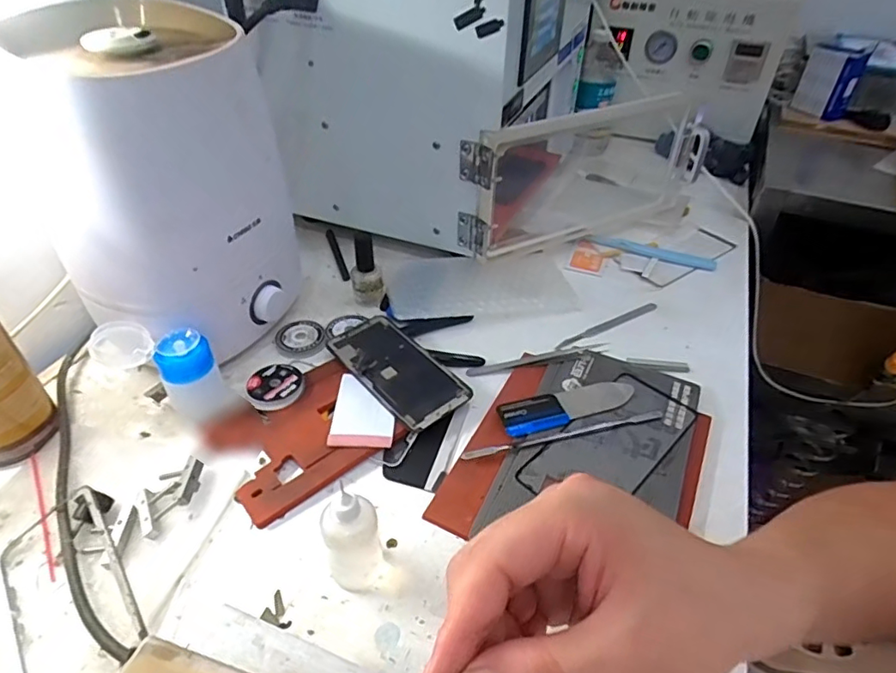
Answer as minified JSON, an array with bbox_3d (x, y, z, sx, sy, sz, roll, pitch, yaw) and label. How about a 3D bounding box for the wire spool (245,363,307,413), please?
[{"bbox_3d":[-0.149,0.042,0.475,0.047,0.010,0.046,1,40,-1],"label":"wire spool"}]

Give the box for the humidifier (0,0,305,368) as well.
[{"bbox_3d":[-0.229,-0.123,0.456,0.156,0.222,0.170,2,42,1],"label":"humidifier"}]

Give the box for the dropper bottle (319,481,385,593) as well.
[{"bbox_3d":[-0.059,0.127,0.339,0.033,0.081,0.029,-12,42,-15],"label":"dropper bottle"}]

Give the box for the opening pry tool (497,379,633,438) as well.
[{"bbox_3d":[0.101,0.060,0.466,0.118,0.008,0.035,-12,42,-15],"label":"opening pry tool"}]

